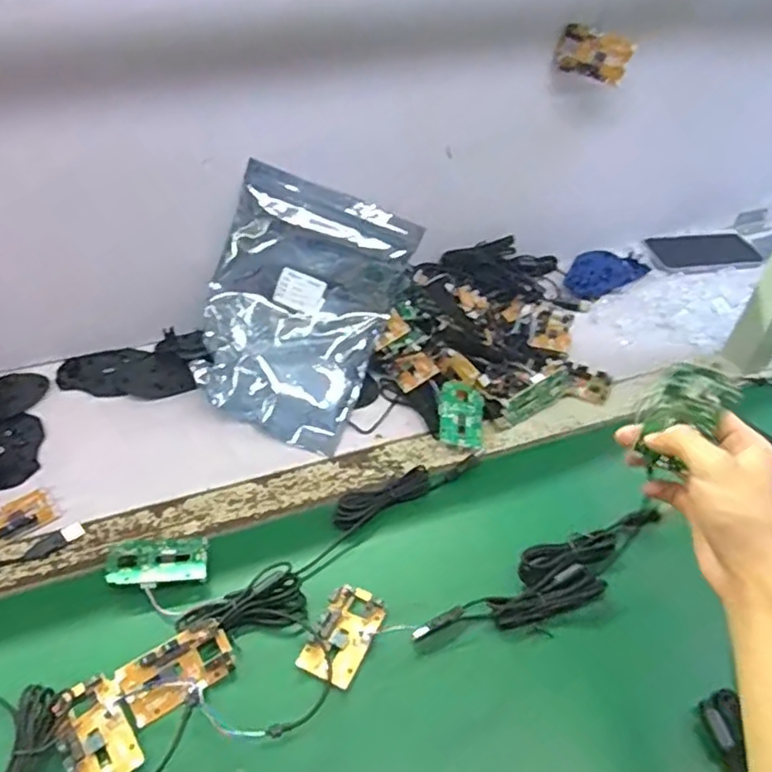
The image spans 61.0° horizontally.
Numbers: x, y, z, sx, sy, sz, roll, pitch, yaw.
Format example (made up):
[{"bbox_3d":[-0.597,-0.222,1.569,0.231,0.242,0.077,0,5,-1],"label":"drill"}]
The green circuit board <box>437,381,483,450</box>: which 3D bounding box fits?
[{"bbox_3d":[0.077,0.029,0.675,0.045,0.004,0.077,9,53,-9],"label":"green circuit board"}]

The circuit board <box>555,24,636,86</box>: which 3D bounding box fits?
[{"bbox_3d":[0.223,-0.356,0.701,0.079,0.047,0.018,12,44,4],"label":"circuit board"}]

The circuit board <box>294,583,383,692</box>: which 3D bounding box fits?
[{"bbox_3d":[-0.033,0.195,0.515,0.044,0.012,0.075,20,47,16],"label":"circuit board"}]

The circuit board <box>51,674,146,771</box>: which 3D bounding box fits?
[{"bbox_3d":[-0.203,0.241,0.458,0.045,0.013,0.075,-23,51,-25],"label":"circuit board"}]

